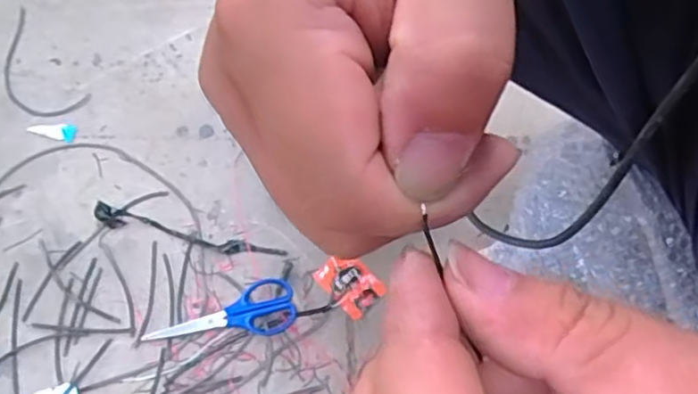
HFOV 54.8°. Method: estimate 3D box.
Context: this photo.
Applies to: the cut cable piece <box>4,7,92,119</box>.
[{"bbox_3d":[-0.396,-0.160,0.833,0.077,0.006,0.170,-38,75,-12],"label":"cut cable piece"}]

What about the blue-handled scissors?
[{"bbox_3d":[-0.138,0.134,0.726,0.163,0.017,0.058,-16,71,-5],"label":"blue-handled scissors"}]

